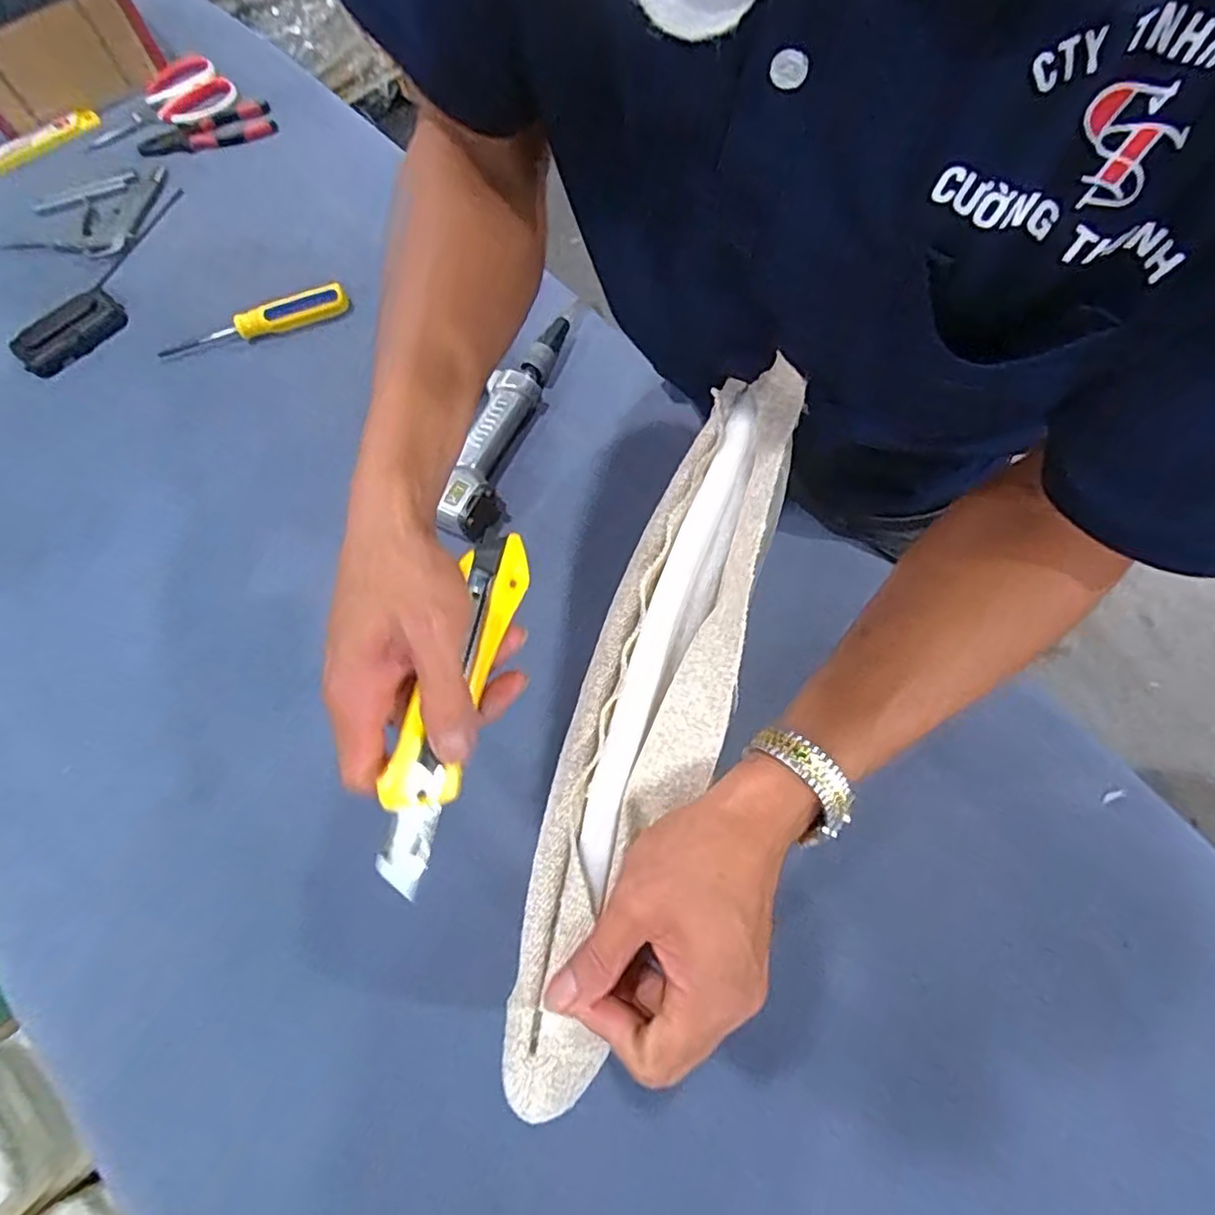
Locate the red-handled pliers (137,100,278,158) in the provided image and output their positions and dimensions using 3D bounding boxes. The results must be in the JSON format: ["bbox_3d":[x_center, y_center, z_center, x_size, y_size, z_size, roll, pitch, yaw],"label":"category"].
[{"bbox_3d":[-0.464,-0.551,0.742,0.149,0.021,0.051,-29,73,-8],"label":"red-handled pliers"}]

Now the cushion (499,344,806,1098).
[{"bbox_3d":[0.026,0.042,0.329,0.077,0.057,0.394,19,76,8],"label":"cushion"}]

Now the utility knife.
[{"bbox_3d":[-0.073,0.041,0.298,0.029,0.018,0.167,16,72,7],"label":"utility knife"}]

